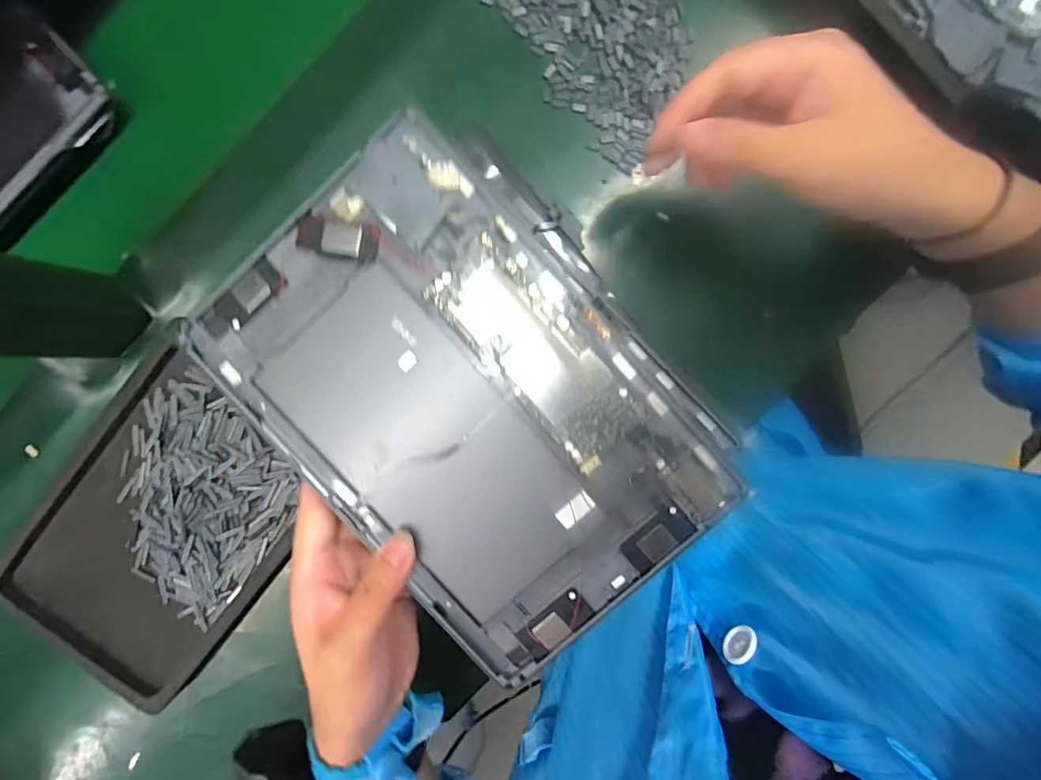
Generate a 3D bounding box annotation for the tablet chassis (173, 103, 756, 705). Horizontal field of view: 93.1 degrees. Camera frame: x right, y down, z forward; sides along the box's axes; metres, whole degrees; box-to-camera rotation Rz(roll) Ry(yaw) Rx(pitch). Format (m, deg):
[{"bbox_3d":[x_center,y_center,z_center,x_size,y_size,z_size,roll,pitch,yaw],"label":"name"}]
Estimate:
[{"bbox_3d":[-0.025,0.008,0.252,0.174,0.009,0.249,-41,93,4],"label":"tablet chassis"}]

